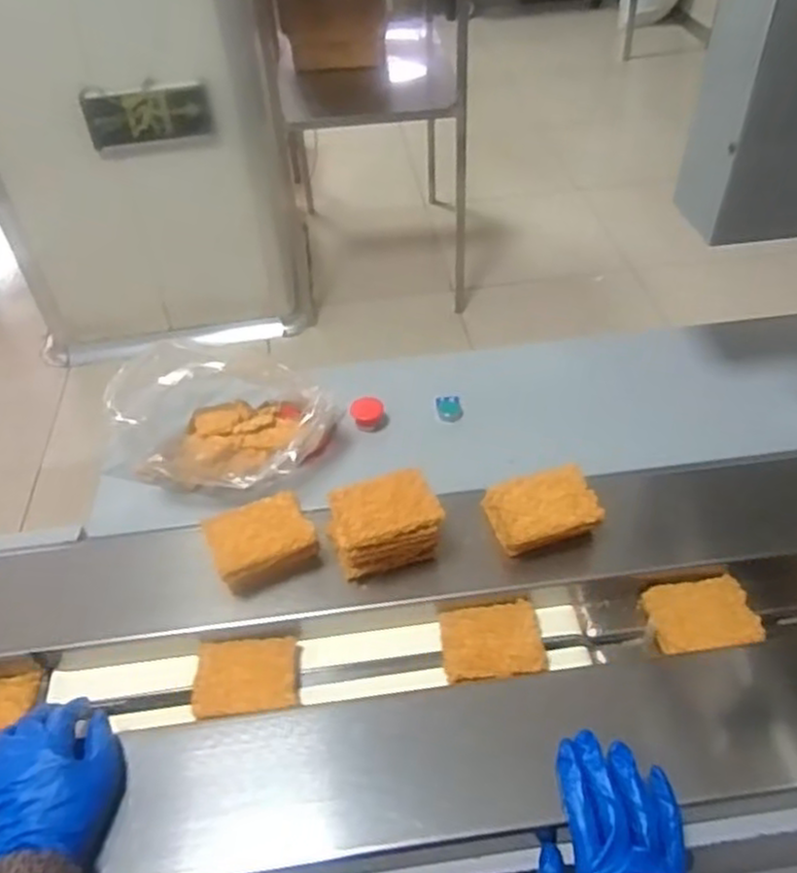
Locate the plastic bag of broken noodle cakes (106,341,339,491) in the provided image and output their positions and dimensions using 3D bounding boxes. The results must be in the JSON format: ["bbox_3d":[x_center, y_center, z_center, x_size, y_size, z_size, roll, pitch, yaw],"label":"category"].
[{"bbox_3d":[-0.201,-0.013,0.845,0.250,0.096,0.149,5,46,8],"label":"plastic bag of broken noodle cakes"}]

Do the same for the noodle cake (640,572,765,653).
[{"bbox_3d":[0.276,0.159,0.677,0.095,0.018,0.067,-9,46,-5],"label":"noodle cake"}]

